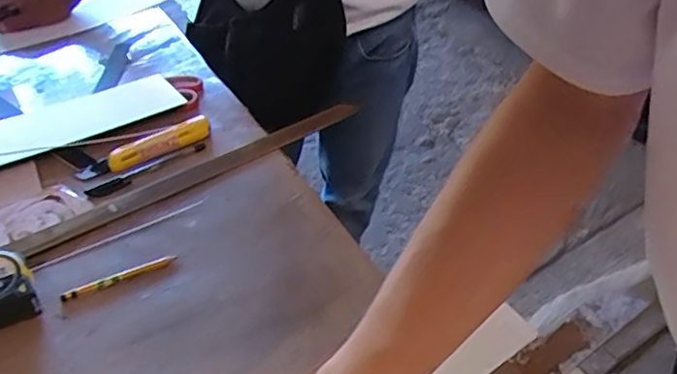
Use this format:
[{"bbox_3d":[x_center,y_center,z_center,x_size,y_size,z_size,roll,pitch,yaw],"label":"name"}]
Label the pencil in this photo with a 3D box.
[{"bbox_3d":[-0.208,0.086,0.549,0.105,0.005,0.009,-19,47,-21],"label":"pencil"}]

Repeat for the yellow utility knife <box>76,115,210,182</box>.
[{"bbox_3d":[-0.225,-0.047,0.681,0.159,0.013,0.039,-26,50,-26],"label":"yellow utility knife"}]

